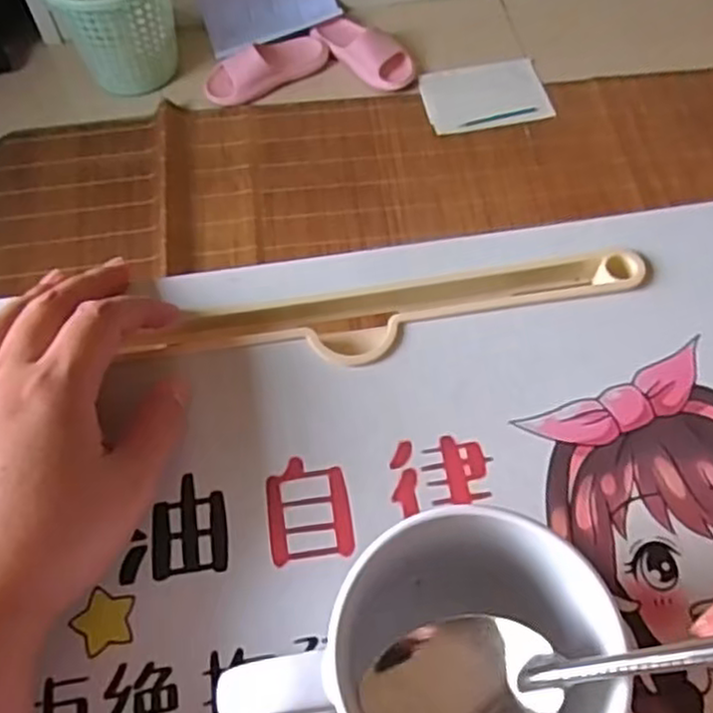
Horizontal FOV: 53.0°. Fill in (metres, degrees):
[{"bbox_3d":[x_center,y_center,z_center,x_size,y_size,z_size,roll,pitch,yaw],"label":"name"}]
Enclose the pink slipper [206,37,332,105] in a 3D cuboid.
[{"bbox_3d":[-0.193,-0.643,1.580,0.290,0.081,0.084,-24,64,-12],"label":"pink slipper"}]

